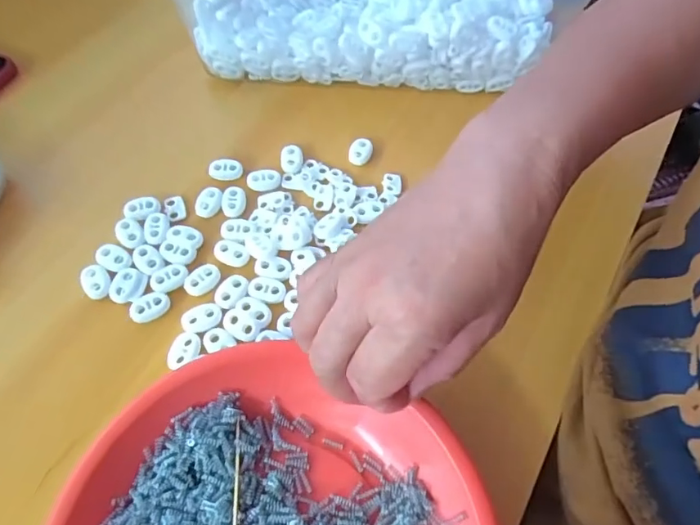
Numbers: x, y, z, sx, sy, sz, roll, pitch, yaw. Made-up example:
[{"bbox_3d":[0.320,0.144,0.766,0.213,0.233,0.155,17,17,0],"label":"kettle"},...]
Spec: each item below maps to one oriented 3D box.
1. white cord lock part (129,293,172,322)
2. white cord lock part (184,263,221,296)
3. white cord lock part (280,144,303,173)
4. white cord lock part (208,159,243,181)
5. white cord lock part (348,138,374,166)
[{"bbox_3d":[-0.117,0.025,0.288,0.022,0.004,0.015,-26,64,-15],"label":"white cord lock part"},{"bbox_3d":[-0.089,0.009,0.296,0.022,0.004,0.015,-34,67,-19],"label":"white cord lock part"},{"bbox_3d":[-0.041,-0.072,0.343,0.015,0.005,0.022,-1,61,-2],"label":"white cord lock part"},{"bbox_3d":[-0.085,-0.063,0.337,0.023,0.007,0.012,4,61,1],"label":"white cord lock part"},{"bbox_3d":[0.008,-0.079,0.350,0.016,0.005,0.022,13,61,6],"label":"white cord lock part"}]

